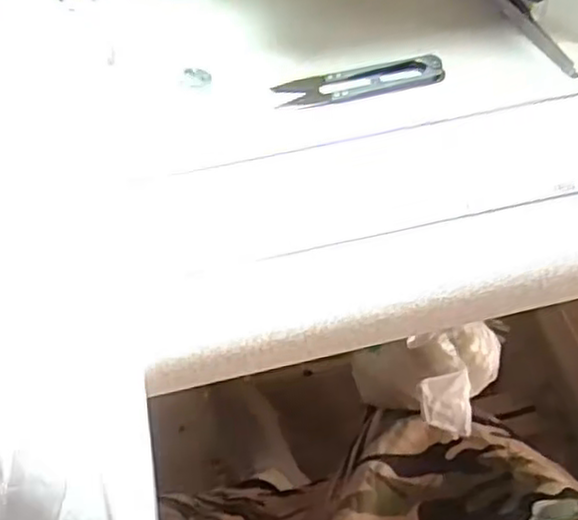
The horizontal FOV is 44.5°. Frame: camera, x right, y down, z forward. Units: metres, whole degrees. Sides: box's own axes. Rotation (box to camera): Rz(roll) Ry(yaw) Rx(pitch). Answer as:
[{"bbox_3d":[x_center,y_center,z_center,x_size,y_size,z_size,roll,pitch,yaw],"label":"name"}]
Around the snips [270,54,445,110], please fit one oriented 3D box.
[{"bbox_3d":[0.041,-0.104,0.408,0.096,0.010,0.026,-7,55,-3],"label":"snips"}]

